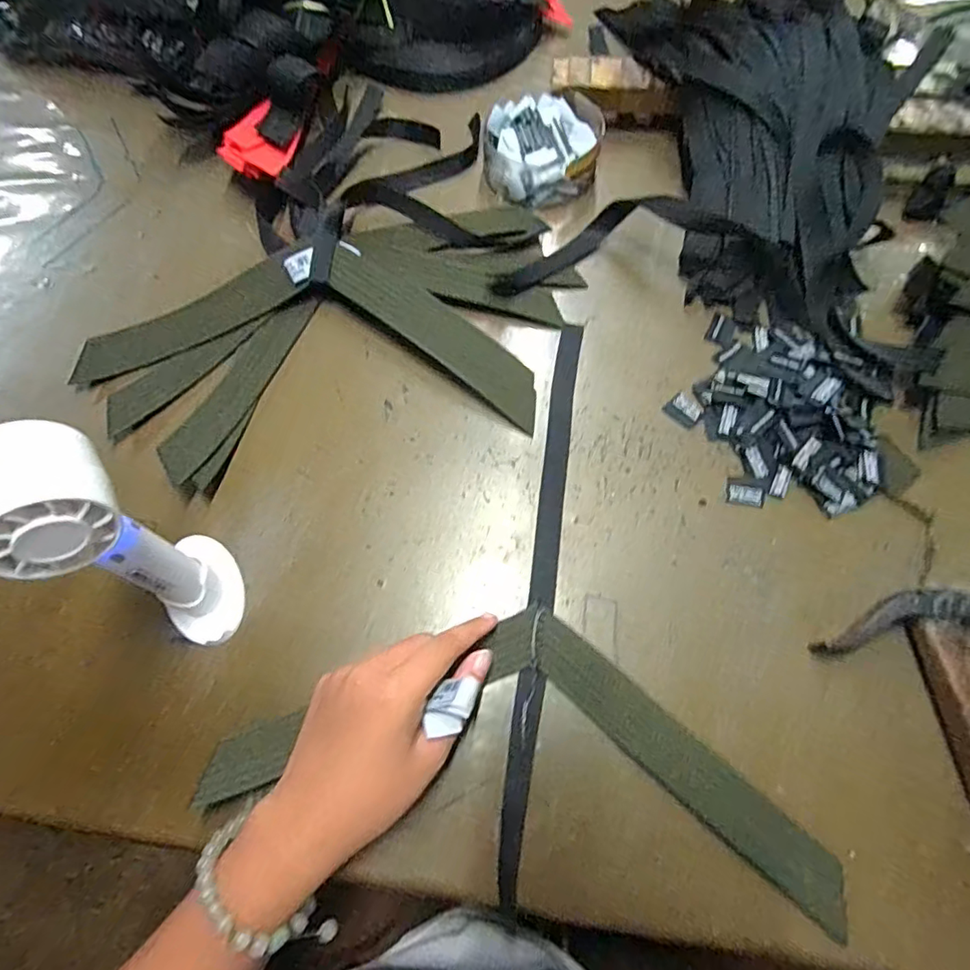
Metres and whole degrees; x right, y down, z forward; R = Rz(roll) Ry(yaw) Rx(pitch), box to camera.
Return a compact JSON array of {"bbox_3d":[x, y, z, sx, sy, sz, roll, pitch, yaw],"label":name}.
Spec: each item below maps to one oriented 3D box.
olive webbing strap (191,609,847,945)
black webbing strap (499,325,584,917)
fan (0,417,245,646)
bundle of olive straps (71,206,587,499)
[{"bbox_3d":[0.020,0.141,0.316,0.347,0.006,0.130,7,71,5],"label":"olive webbing strap"},{"bbox_3d":[0.037,0.051,0.349,0.018,0.010,0.363,8,72,5],"label":"black webbing strap"},{"bbox_3d":[-0.183,0.035,0.280,0.067,0.163,0.068,24,72,11],"label":"fan"},{"bbox_3d":[-0.111,-0.111,0.406,0.358,0.025,0.192,-12,69,-3],"label":"bundle of olive straps"}]

